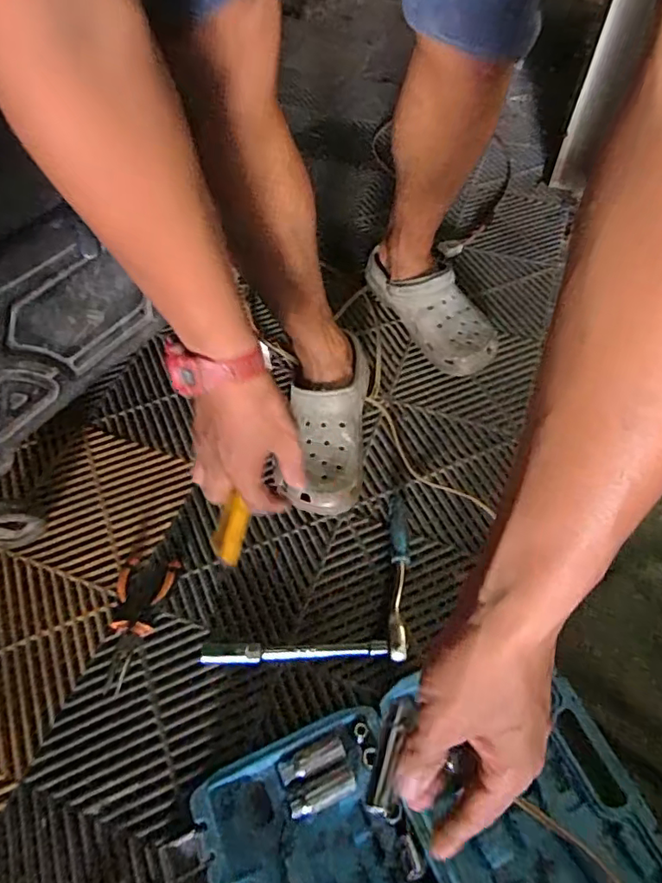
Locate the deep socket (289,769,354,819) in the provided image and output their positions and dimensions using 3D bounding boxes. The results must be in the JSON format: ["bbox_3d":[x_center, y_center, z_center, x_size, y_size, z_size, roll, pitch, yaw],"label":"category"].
[{"bbox_3d":[-0.007,0.334,0.525,0.062,0.025,0.020,-21,58,-15],"label":"deep socket"}]

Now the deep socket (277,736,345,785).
[{"bbox_3d":[-0.020,0.310,0.543,0.064,0.015,0.021,-18,57,-13],"label":"deep socket"}]

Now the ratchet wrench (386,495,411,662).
[{"bbox_3d":[0.079,0.157,0.667,0.023,0.030,0.204,4,55,2],"label":"ratchet wrench"}]

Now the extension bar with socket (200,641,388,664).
[{"bbox_3d":[-0.042,0.235,0.618,0.205,0.023,0.025,1,55,-1],"label":"extension bar with socket"}]

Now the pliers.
[{"bbox_3d":[-0.230,0.204,0.640,0.065,0.014,0.154,9,55,5],"label":"pliers"}]

